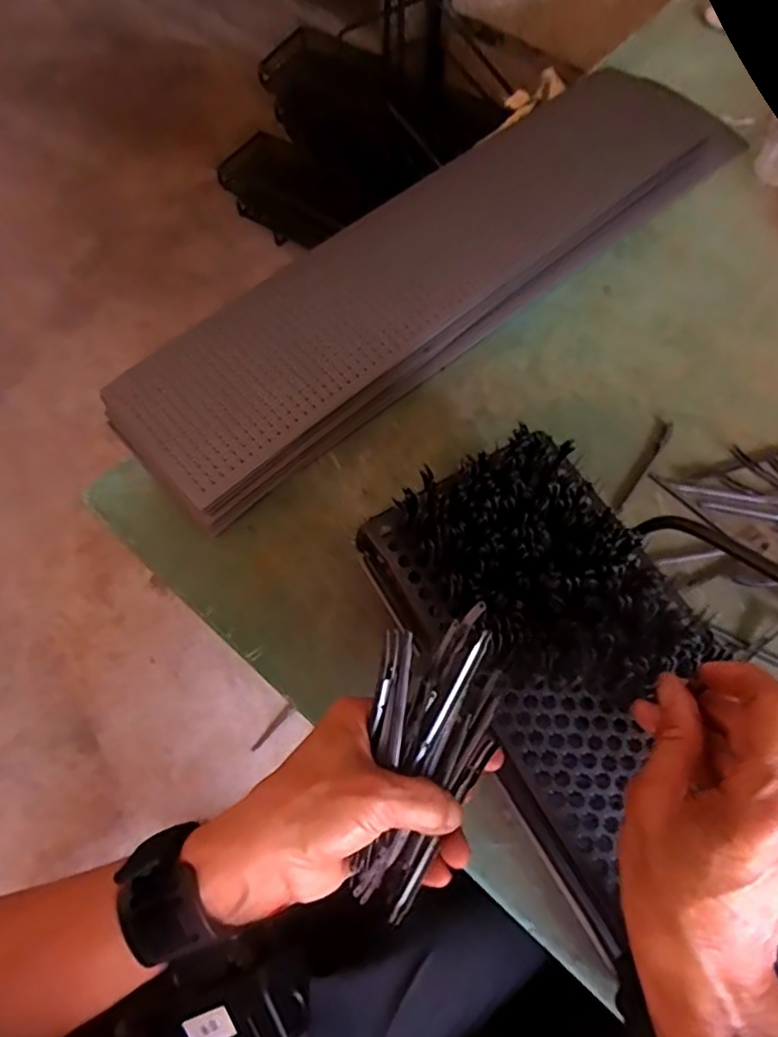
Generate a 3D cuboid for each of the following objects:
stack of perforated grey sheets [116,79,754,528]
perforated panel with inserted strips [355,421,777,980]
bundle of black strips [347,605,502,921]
[{"bbox_3d":[0.057,-0.243,0.578,0.660,0.055,0.160,-39,72,-15],"label":"stack of perforated grey sheets"},{"bbox_3d":[0.189,0.209,0.310,0.147,0.069,0.584,-31,71,-12],"label":"perforated panel with inserted strips"},{"bbox_3d":[0.017,0.115,0.304,0.059,0.029,0.141,13,85,6],"label":"bundle of black strips"}]

